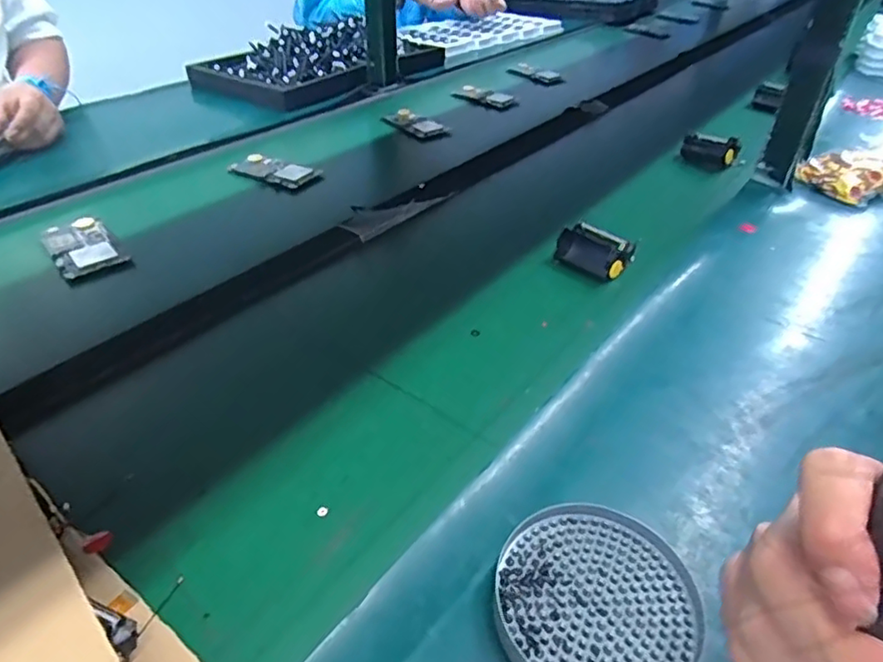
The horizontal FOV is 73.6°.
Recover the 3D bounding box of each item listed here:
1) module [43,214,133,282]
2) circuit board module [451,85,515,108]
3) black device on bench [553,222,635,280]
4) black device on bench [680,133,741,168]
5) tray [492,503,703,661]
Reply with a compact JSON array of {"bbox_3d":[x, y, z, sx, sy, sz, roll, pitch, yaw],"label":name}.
[{"bbox_3d":[-0.393,-0.094,0.645,0.063,0.012,0.112,-26,48,-32],"label":"module"},{"bbox_3d":[0.080,-0.450,1.133,0.116,0.014,0.068,30,46,28],"label":"circuit board module"},{"bbox_3d":[0.164,-0.087,0.637,0.041,0.034,0.075,-24,47,-30],"label":"black device on bench"},{"bbox_3d":[0.400,-0.269,0.876,0.041,0.042,0.078,-24,47,-31],"label":"black device on bench"},{"bbox_3d":[0.087,0.153,0.337,0.110,0.017,0.110,29,45,26],"label":"tray"}]

